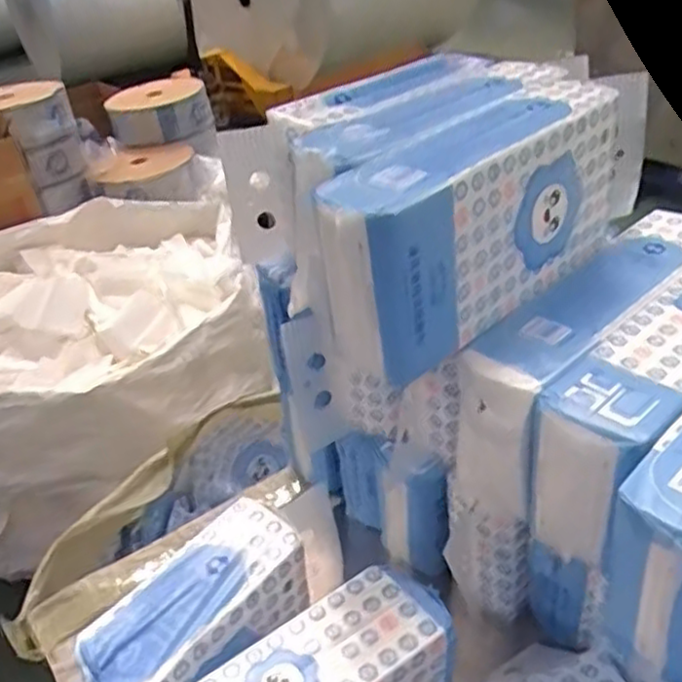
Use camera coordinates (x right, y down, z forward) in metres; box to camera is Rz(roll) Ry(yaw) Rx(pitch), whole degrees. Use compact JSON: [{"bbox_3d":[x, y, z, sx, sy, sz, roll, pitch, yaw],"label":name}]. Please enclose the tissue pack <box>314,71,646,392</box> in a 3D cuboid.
[{"bbox_3d":[0.139,-0.119,0.659,0.371,0.155,0.099,-30,40,-29],"label":"tissue pack"}]

